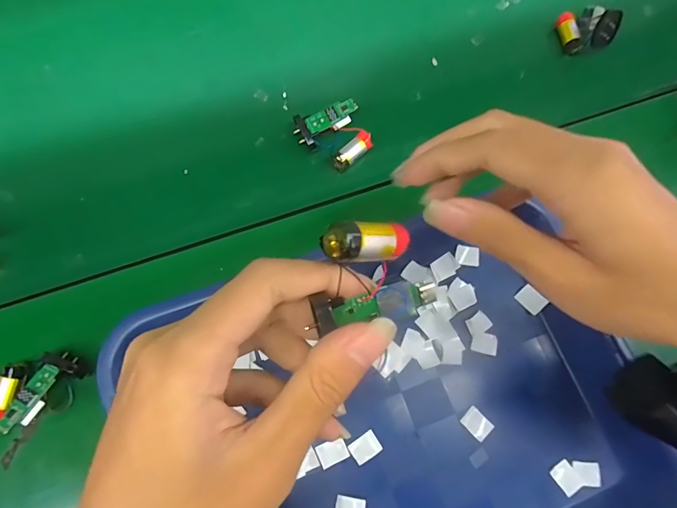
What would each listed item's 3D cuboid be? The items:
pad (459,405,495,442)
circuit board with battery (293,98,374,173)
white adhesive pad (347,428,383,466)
[{"bbox_3d":[0.098,0.120,0.295,0.020,0.004,0.016,45,77,7],"label":"pad"},{"bbox_3d":[-0.004,-0.098,0.346,0.054,0.022,0.053,-26,80,-10],"label":"circuit board with battery"},{"bbox_3d":[0.019,0.134,0.287,0.020,0.004,0.015,-32,81,-11],"label":"white adhesive pad"}]

